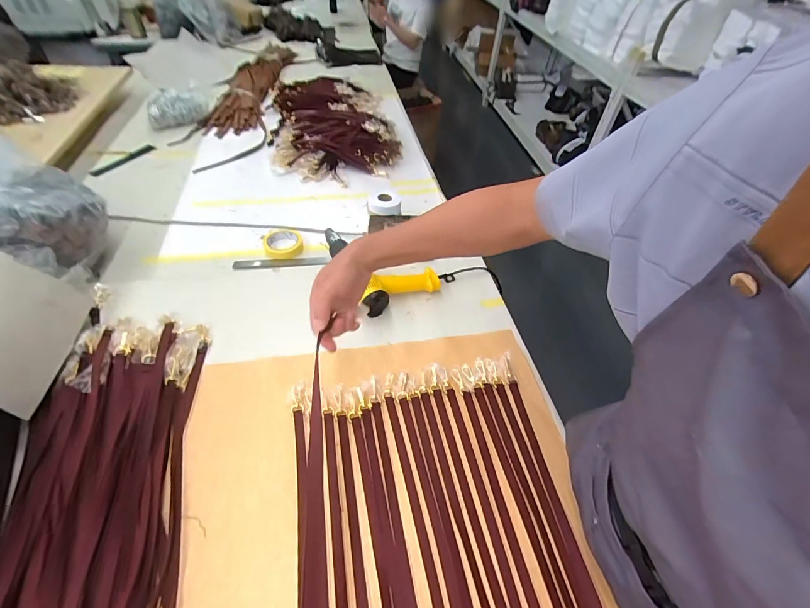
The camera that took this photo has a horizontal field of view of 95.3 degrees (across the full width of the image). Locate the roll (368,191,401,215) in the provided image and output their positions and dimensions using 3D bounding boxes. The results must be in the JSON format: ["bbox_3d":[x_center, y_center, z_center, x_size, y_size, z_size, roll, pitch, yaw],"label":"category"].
[{"bbox_3d":[-0.055,-0.278,1.021,0.088,0.030,0.088,2,47,-4],"label":"roll"}]

